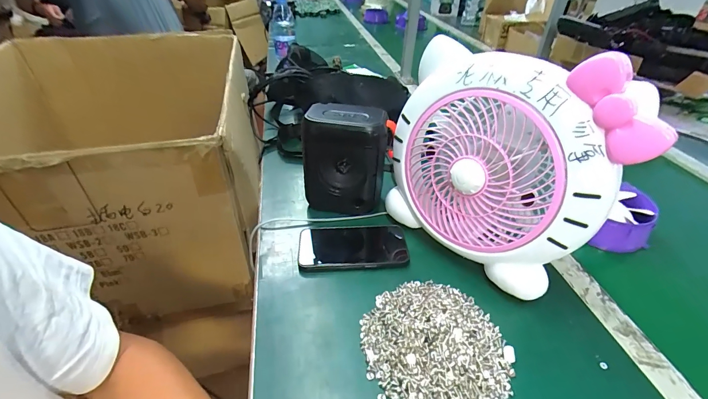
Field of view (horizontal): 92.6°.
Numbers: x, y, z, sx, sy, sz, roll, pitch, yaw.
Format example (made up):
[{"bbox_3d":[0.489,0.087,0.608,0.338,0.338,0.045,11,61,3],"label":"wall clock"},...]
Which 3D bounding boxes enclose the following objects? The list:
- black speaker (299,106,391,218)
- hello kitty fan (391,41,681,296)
[{"bbox_3d":[-0.016,-0.058,0.524,0.122,0.154,0.082,3,38,0],"label":"black speaker"},{"bbox_3d":[0.154,-0.034,0.399,0.256,0.250,0.080,29,45,29],"label":"hello kitty fan"}]

